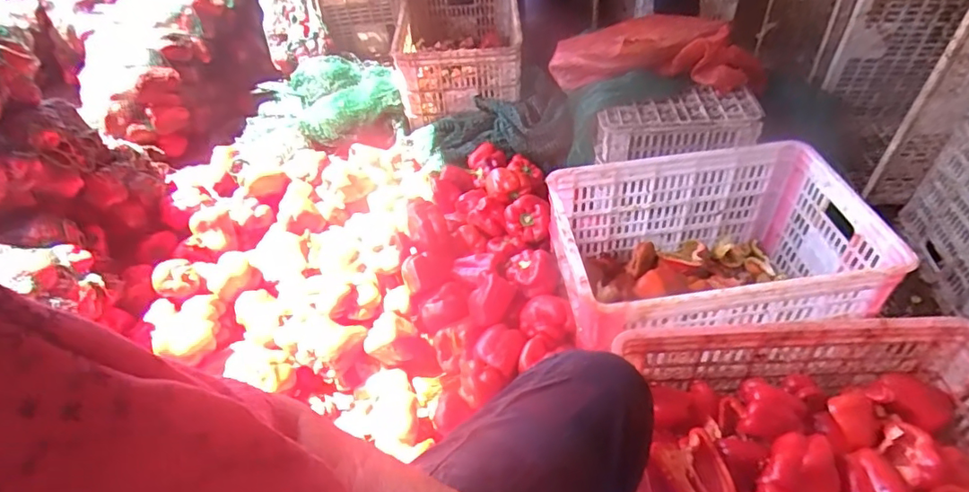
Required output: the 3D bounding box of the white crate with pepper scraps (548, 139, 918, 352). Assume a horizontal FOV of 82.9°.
[{"bbox_3d":[0.397,0.035,1.021,0.517,0.261,0.350,-8,45,-3],"label":"white crate with pepper scraps"}]

